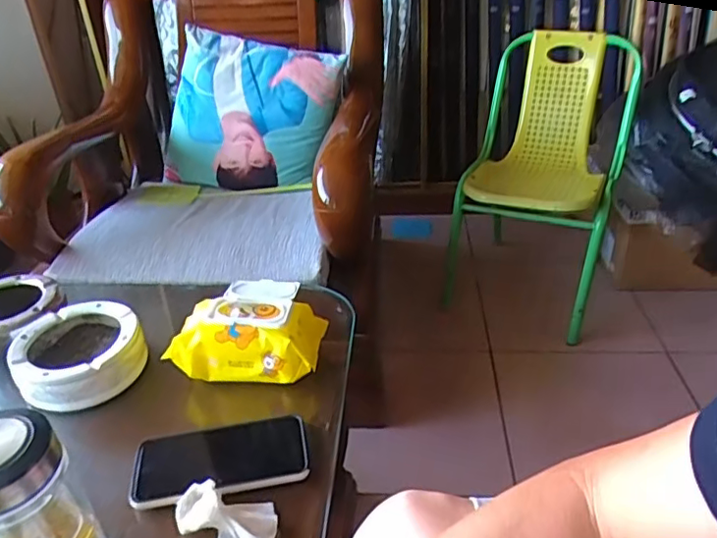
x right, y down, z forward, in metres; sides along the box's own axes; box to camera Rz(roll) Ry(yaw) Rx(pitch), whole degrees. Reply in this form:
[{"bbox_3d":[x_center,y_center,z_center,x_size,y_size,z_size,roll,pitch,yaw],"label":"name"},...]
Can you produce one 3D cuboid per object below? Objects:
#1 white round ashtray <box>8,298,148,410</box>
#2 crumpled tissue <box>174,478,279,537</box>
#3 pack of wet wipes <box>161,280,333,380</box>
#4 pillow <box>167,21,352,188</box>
[{"bbox_3d":[-0.329,0.098,0.686,0.137,0.049,0.138,-2,32,2],"label":"white round ashtray"},{"bbox_3d":[-0.119,0.218,0.507,0.092,0.027,0.051,4,33,12],"label":"crumpled tissue"},{"bbox_3d":[-0.126,0.064,0.693,0.159,0.064,0.130,0,32,5],"label":"pack of wet wipes"},{"bbox_3d":[-0.261,-0.367,1.369,0.391,0.358,0.068,12,5,8],"label":"pillow"}]

